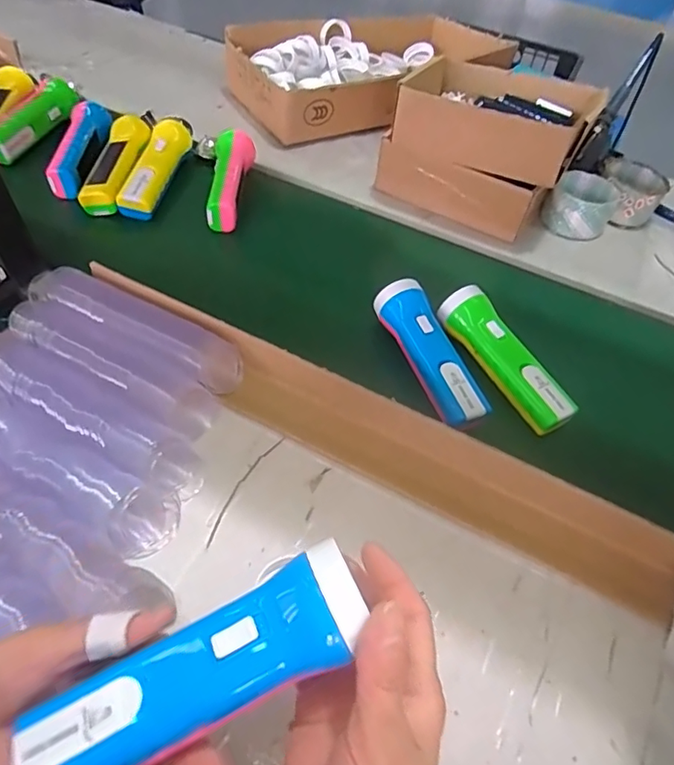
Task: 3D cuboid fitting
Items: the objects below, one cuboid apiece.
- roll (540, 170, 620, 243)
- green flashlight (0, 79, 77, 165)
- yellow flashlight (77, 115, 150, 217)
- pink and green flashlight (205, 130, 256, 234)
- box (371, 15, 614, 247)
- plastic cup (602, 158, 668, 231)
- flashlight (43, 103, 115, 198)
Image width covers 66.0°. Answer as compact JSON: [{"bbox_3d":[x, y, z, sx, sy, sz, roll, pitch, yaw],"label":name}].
[{"bbox_3d":[0.315,-0.230,0.674,0.082,0.050,0.079,3,54,-4],"label":"roll"},{"bbox_3d":[-0.430,-0.366,0.724,0.052,0.039,0.178,17,54,7],"label":"green flashlight"},{"bbox_3d":[-0.284,-0.285,0.674,0.064,0.035,0.170,10,53,2],"label":"yellow flashlight"},{"bbox_3d":[-0.139,-0.267,0.676,0.046,0.051,0.167,5,53,-2],"label":"pink and green flashlight"},{"bbox_3d":[0.190,-0.316,0.672,0.218,0.143,0.198,24,55,12],"label":"box"},{"bbox_3d":[0.394,-0.255,0.700,0.084,0.049,0.086,3,54,-4],"label":"plastic cup"},{"bbox_3d":[-0.335,-0.312,0.686,0.043,0.051,0.173,4,53,-3],"label":"flashlight"}]

